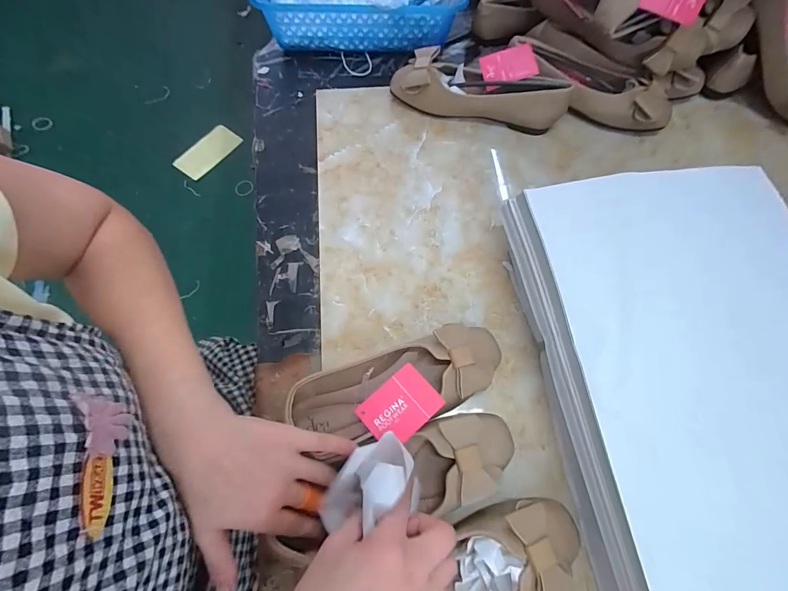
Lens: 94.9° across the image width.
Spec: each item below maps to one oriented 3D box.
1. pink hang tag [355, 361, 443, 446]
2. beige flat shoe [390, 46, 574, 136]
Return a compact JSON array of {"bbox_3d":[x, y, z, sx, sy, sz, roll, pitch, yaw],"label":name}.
[{"bbox_3d":[0.006,0.109,0.355,0.071,0.004,0.054,-39,68,-15],"label":"pink hang tag"},{"bbox_3d":[0.122,-0.296,0.525,0.249,0.061,0.068,11,69,4],"label":"beige flat shoe"}]

